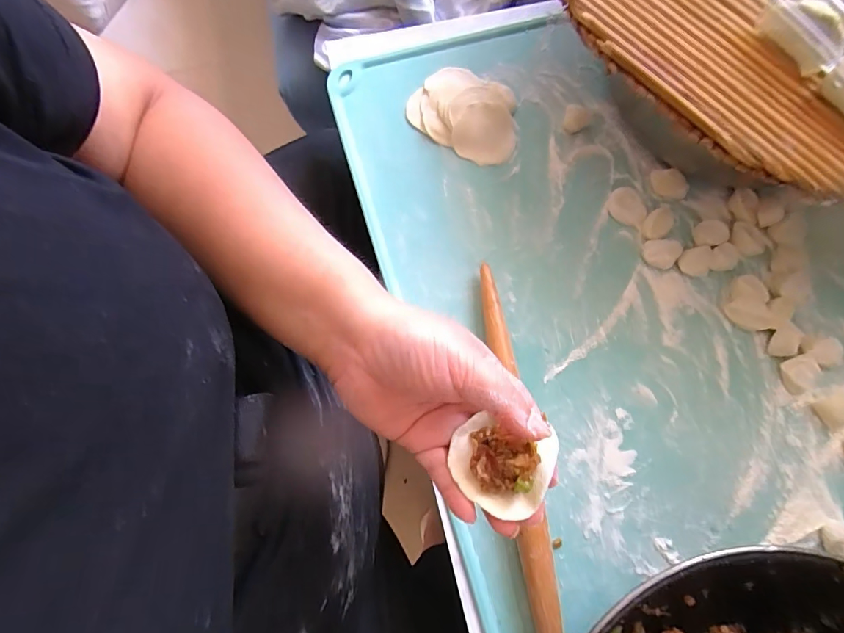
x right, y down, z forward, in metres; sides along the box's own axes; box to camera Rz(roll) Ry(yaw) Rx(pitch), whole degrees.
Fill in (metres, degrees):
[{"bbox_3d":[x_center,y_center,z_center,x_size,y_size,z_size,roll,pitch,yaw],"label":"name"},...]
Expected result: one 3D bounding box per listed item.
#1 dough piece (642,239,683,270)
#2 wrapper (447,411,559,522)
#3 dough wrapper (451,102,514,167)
[{"bbox_3d":[0.214,-0.055,0.391,0.035,0.012,0.026,-4,76,-1],"label":"dough piece"},{"bbox_3d":[0.041,0.077,0.228,0.048,0.024,0.044,22,77,5],"label":"wrapper"},{"bbox_3d":[0.060,-0.175,0.421,0.061,0.009,0.058,0,88,-10],"label":"dough wrapper"}]

